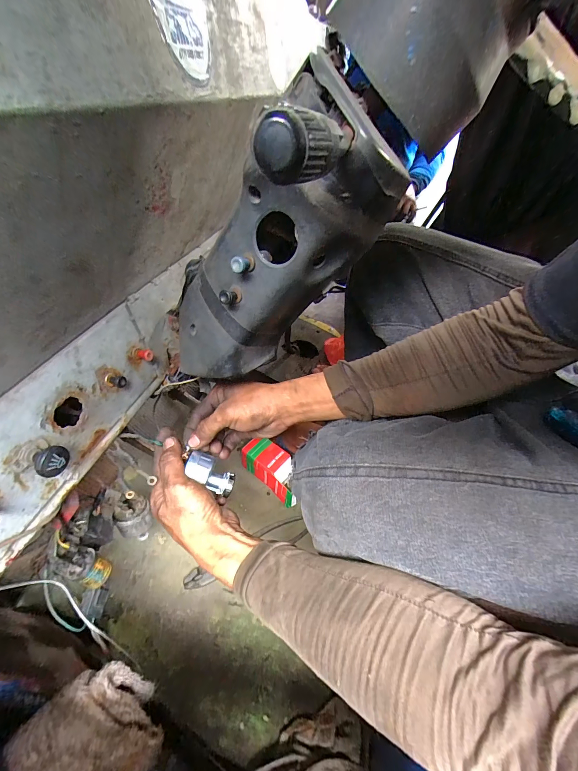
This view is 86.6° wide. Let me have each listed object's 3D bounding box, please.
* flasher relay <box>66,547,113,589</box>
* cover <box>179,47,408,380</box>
[{"bbox_3d":[-0.229,0.210,0.354,0.036,0.029,0.032,15,47,13],"label":"flasher relay"},{"bbox_3d":[-0.022,-0.096,0.269,0.117,0.266,0.071,32,43,-18],"label":"cover"}]

